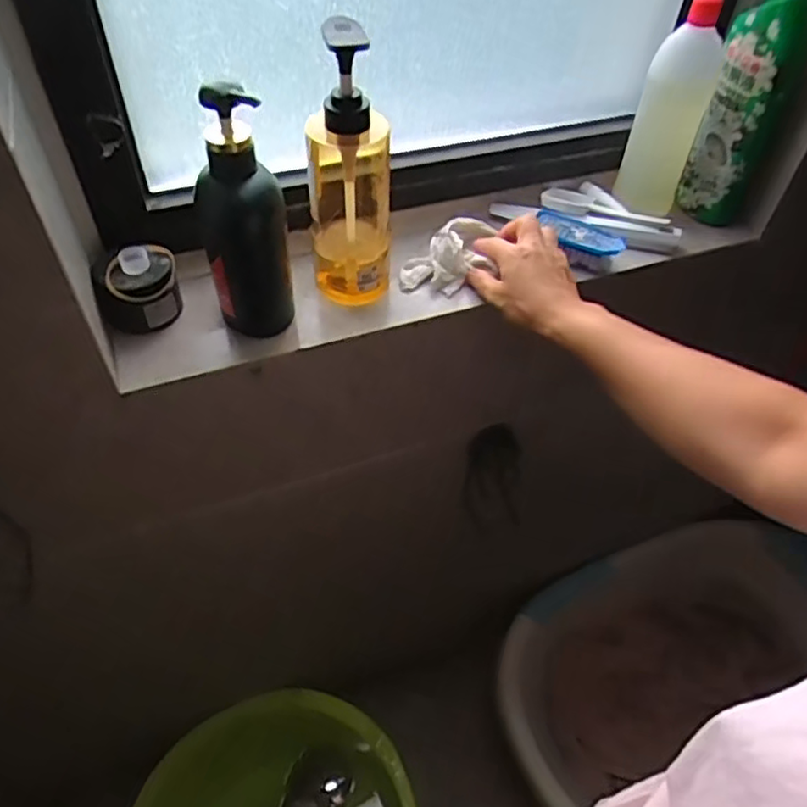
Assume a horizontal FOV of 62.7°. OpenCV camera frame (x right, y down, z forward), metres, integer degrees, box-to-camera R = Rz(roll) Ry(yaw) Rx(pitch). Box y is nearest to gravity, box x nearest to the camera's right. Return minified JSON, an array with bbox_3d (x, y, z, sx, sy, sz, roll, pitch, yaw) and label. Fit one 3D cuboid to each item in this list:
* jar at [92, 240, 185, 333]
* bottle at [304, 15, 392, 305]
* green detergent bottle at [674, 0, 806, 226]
[{"bbox_3d":[-0.230,-0.103,0.572,0.065,0.056,0.068,2,50,-2],"label":"jar"},{"bbox_3d":[-0.044,-0.195,0.551,0.066,0.225,0.078,-1,50,-4],"label":"bottle"},{"bbox_3d":[0.333,-0.291,0.643,0.067,0.237,0.047,18,51,12],"label":"green detergent bottle"}]

